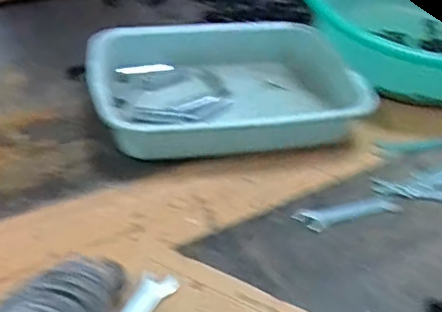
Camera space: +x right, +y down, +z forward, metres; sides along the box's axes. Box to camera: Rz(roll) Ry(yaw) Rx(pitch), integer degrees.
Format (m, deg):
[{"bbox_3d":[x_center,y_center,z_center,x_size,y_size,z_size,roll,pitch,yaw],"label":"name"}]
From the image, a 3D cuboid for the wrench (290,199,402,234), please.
[{"bbox_3d":[0.133,0.060,0.602,0.114,0.004,0.027,-7,40,-17],"label":"wrench"}]

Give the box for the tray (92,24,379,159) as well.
[{"bbox_3d":[0.006,-0.084,0.709,0.310,0.071,0.205,-4,39,-12],"label":"tray"}]

